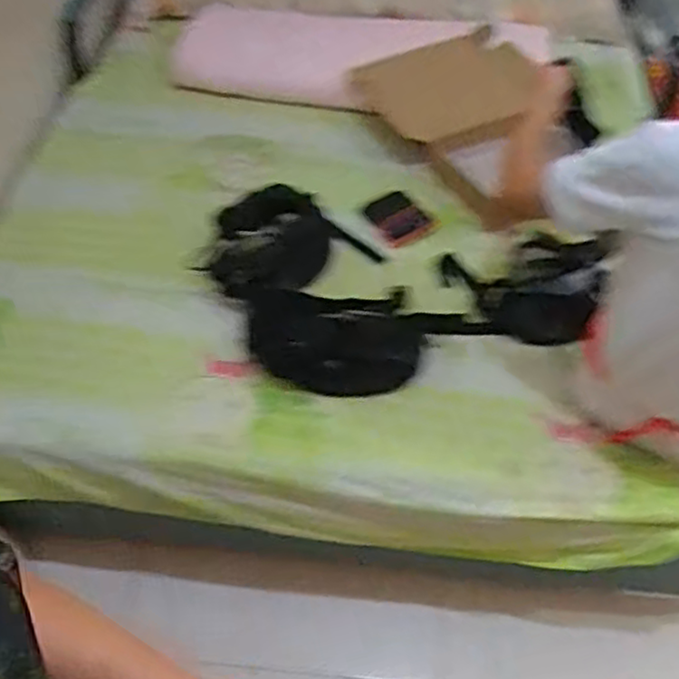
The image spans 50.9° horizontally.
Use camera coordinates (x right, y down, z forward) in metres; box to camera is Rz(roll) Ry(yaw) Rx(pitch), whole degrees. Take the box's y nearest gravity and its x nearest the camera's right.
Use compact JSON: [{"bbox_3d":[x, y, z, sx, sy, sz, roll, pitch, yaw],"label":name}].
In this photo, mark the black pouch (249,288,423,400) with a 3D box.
[{"bbox_3d":[-0.009,0.002,1.337,0.314,0.042,0.225,0,50,0],"label":"black pouch"}]

